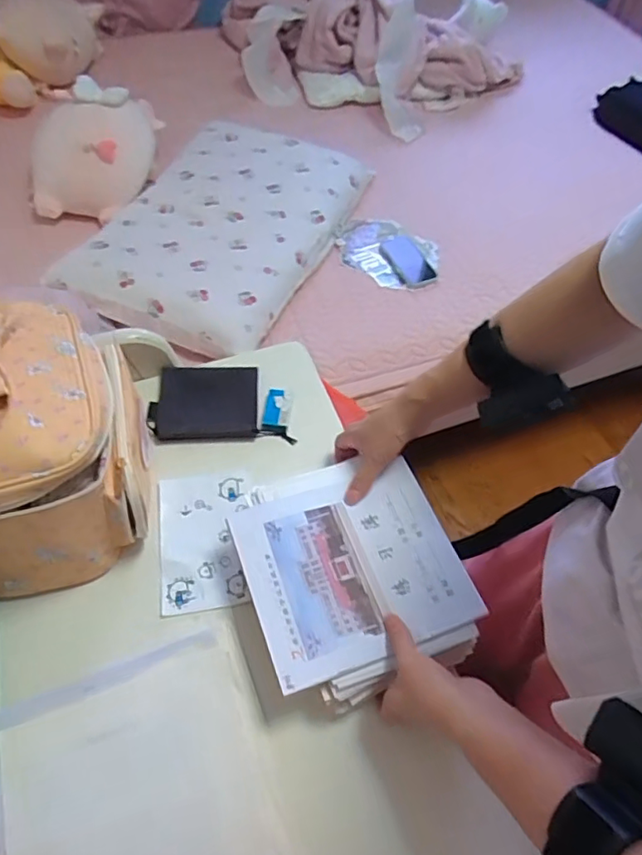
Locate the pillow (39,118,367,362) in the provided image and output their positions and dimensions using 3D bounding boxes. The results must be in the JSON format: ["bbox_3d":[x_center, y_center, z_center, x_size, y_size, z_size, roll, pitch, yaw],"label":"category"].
[{"bbox_3d":[-0.202,-0.435,1.197,0.431,0.133,0.659,22,59,12],"label":"pillow"}]

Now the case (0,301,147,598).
[{"bbox_3d":[-0.273,0.004,0.537,0.186,0.188,0.246,-17,60,-13],"label":"case"}]

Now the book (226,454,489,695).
[{"bbox_3d":[0.028,0.125,0.509,0.186,0.013,0.169,-18,60,-13],"label":"book"}]

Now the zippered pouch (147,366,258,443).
[{"bbox_3d":[-0.143,-0.029,0.675,0.127,0.014,0.107,-3,58,-4],"label":"zippered pouch"}]

